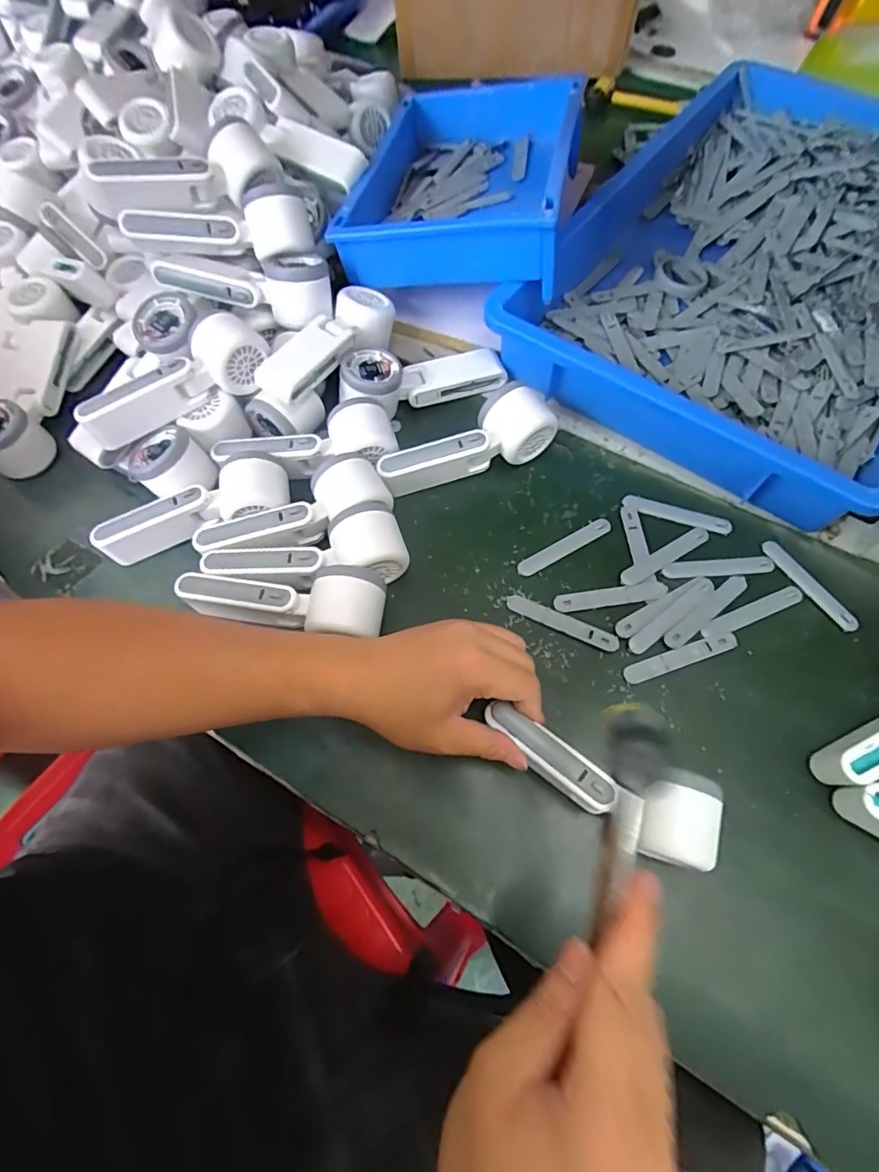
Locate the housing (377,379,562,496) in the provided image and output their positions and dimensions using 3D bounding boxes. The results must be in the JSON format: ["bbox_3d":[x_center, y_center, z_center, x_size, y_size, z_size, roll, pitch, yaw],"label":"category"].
[{"bbox_3d":[0.024,-0.129,0.494,0.160,0.064,0.054,-26,67,-11],"label":"housing"}]

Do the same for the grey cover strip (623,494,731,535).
[{"bbox_3d":[0.216,-0.066,0.481,0.095,0.004,0.016,17,67,9],"label":"grey cover strip"}]

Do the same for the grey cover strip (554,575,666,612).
[{"bbox_3d":[0.146,0.008,0.451,0.095,0.004,0.019,-11,65,-4],"label":"grey cover strip"}]

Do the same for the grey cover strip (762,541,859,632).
[{"bbox_3d":[0.314,-0.001,0.450,0.018,0.004,0.094,-31,68,-13],"label":"grey cover strip"}]

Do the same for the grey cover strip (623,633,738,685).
[{"bbox_3d":[0.196,0.058,0.428,0.096,0.004,0.015,-17,66,-7],"label":"grey cover strip"}]

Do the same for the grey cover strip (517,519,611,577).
[{"bbox_3d":[0.113,-0.035,0.475,0.095,0.004,0.015,-27,67,-11],"label":"grey cover strip"}]

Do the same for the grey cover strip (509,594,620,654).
[{"bbox_3d":[0.104,0.031,0.447,0.096,0.004,0.014,23,68,11],"label":"grey cover strip"}]

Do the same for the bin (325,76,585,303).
[{"bbox_3d":[0.027,-0.435,0.556,0.217,0.079,0.290,9,66,5],"label":"bin"}]

